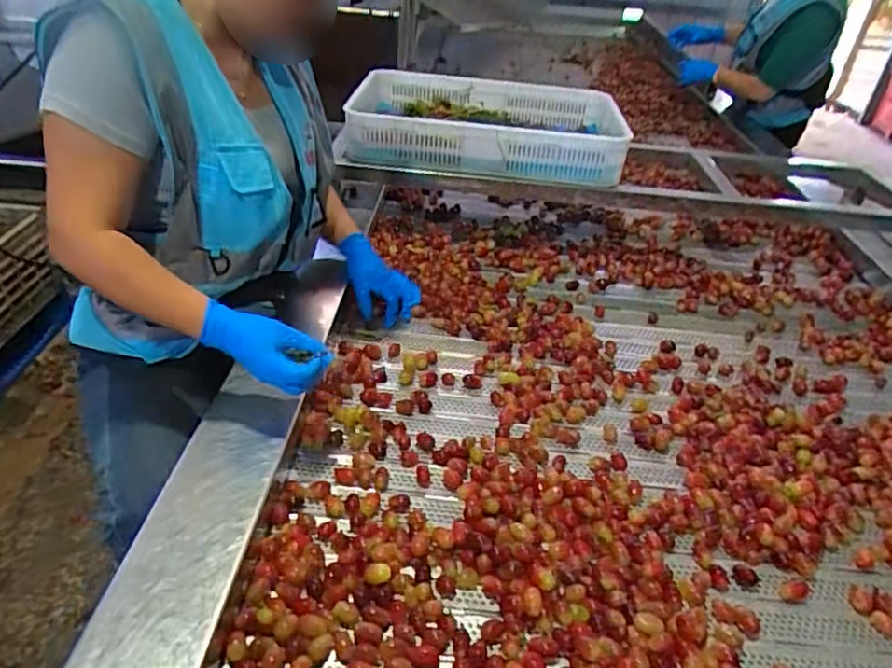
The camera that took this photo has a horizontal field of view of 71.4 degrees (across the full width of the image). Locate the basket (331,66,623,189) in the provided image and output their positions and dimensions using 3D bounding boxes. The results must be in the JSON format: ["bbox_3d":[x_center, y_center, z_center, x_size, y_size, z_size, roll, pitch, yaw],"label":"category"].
[{"bbox_3d":[0.088,-0.486,1.447,0.615,0.126,0.444,3,38,0],"label":"basket"}]

